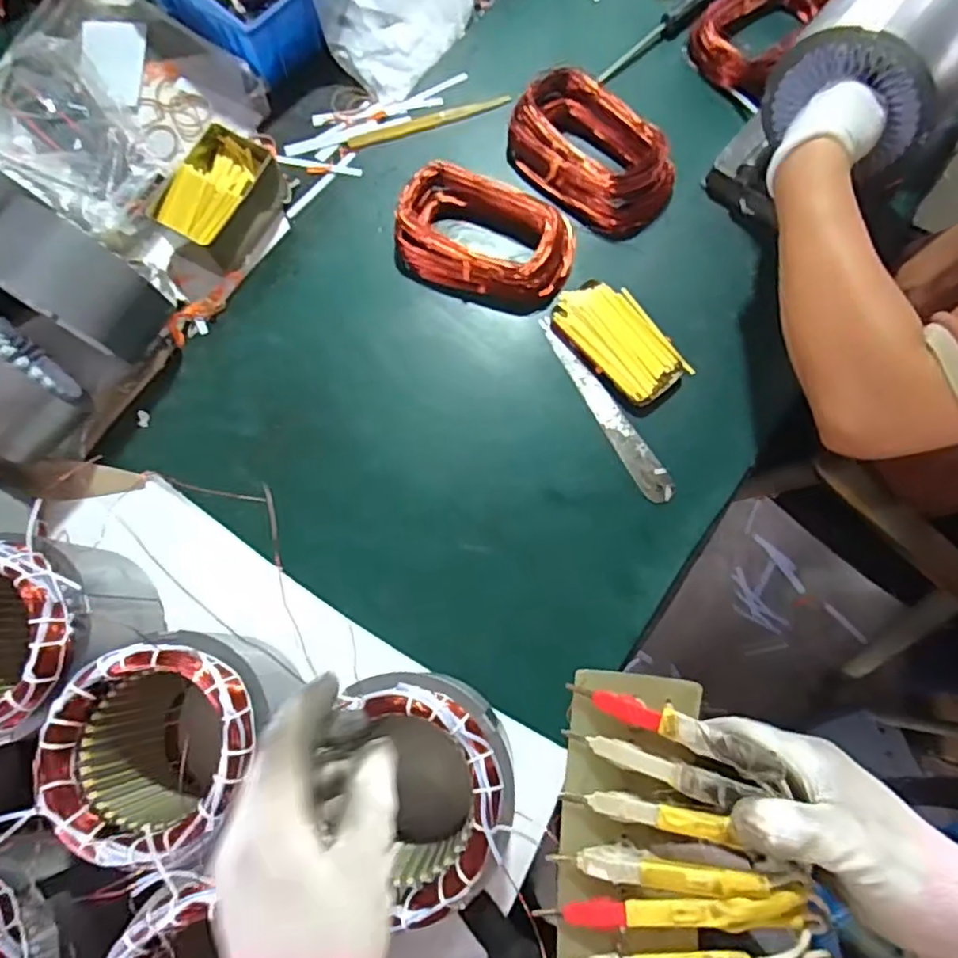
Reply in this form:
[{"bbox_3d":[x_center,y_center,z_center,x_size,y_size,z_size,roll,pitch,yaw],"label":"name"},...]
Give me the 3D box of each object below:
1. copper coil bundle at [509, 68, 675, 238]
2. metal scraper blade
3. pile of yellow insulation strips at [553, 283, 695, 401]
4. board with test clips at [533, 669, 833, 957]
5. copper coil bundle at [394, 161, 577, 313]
[{"bbox_3d":[0.127,-0.365,0.696,0.194,0.031,0.127,39,78,8],"label":"copper coil bundle"},{"bbox_3d":[0.127,-0.073,0.641,0.035,0.006,0.225,-31,76,-7],"label":"metal scraper blade"},{"bbox_3d":[0.149,-0.150,0.650,0.084,0.023,0.135,-36,79,-9],"label":"pile of yellow insulation strips"},{"bbox_3d":[0.103,0.191,0.314,0.121,0.046,0.171,4,76,0],"label":"board with test clips"},{"bbox_3d":[0.005,-0.257,0.668,0.194,0.040,0.123,21,76,4],"label":"copper coil bundle"}]

